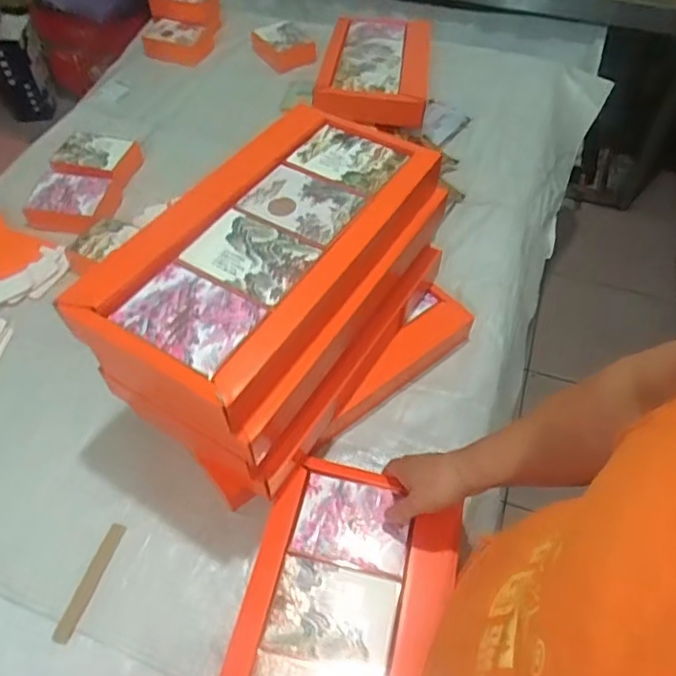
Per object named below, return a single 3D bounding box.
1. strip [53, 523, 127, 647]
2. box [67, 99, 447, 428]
[{"bbox_3d":[-0.283,0.278,0.680,0.020,0.006,0.132,18,52,2],"label":"strip"},{"bbox_3d":[-0.079,-0.100,0.674,0.251,0.082,0.428,30,59,20],"label":"box"}]

